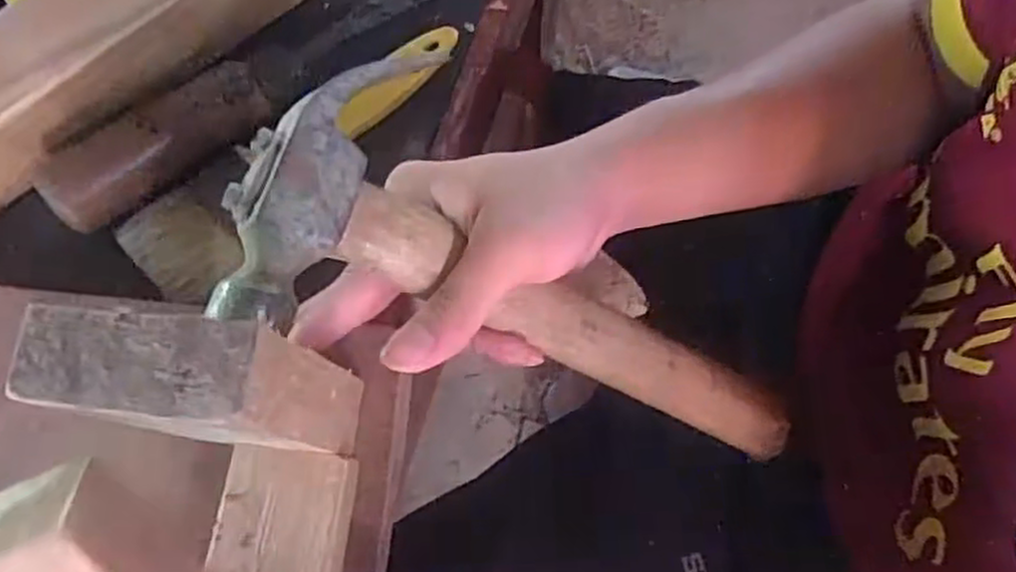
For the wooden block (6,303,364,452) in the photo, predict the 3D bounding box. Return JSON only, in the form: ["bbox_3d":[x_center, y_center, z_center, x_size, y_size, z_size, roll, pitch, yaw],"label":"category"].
[{"bbox_3d":[-0.089,0.034,0.238,0.065,0.108,0.032,8,73,2],"label":"wooden block"}]

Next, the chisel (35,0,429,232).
[{"bbox_3d":[-0.109,-0.104,0.349,0.221,0.039,0.041,-37,77,-11],"label":"chisel"}]

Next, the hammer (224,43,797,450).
[{"bbox_3d":[0.027,0.006,0.312,0.274,0.029,0.099,25,70,-31],"label":"hammer"}]

